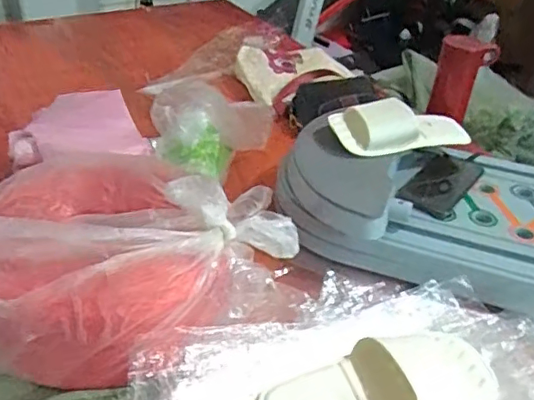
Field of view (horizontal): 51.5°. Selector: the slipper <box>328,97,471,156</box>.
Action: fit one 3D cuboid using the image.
[{"bbox_3d":[0.207,-0.113,0.835,0.219,0.068,0.083,-2,33,-24],"label":"slipper"}]

